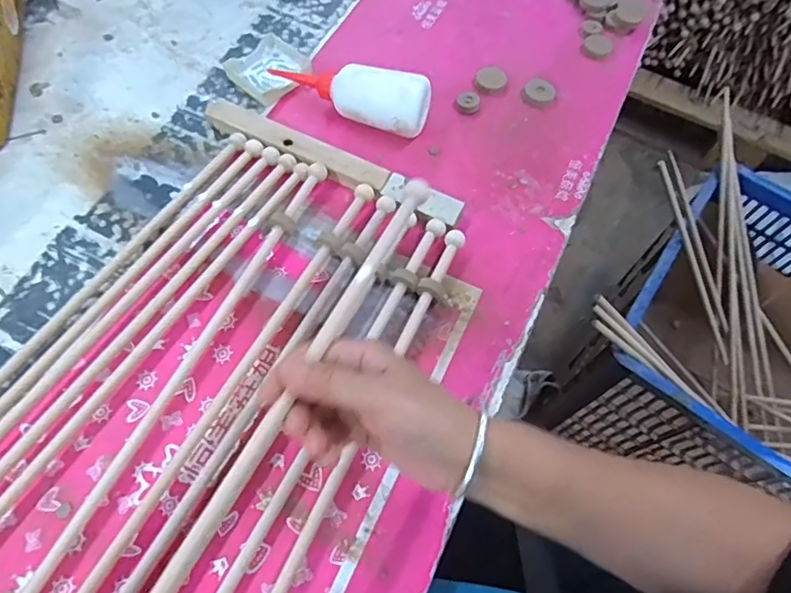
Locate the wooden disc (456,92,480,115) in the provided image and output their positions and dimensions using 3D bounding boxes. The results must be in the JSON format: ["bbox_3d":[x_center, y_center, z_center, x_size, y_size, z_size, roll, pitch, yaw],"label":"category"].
[{"bbox_3d":[0.083,-0.221,0.610,0.026,0.008,0.030,8,63,1],"label":"wooden disc"}]

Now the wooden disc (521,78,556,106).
[{"bbox_3d":[0.167,-0.236,0.621,0.037,0.011,0.035,1,63,-2],"label":"wooden disc"}]

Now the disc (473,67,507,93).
[{"bbox_3d":[0.111,-0.252,0.624,0.036,0.012,0.036,1,63,-2],"label":"disc"}]

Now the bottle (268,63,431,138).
[{"bbox_3d":[-0.044,-0.215,0.572,0.159,0.059,0.055,17,63,6],"label":"bottle"}]

